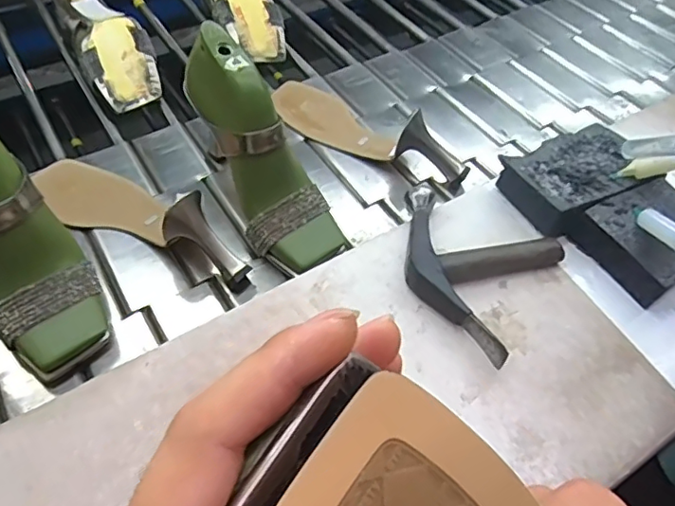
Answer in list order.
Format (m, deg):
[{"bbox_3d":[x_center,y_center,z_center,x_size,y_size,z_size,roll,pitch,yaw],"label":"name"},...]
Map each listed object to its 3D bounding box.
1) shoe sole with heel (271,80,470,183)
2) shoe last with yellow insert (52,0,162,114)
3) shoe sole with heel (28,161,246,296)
[{"bbox_3d":[0.034,-0.154,0.635,0.255,0.058,0.084,24,53,15],"label":"shoe sole with heel"},{"bbox_3d":[-0.288,-0.265,0.702,0.080,0.066,0.223,-22,55,-21],"label":"shoe last with yellow insert"},{"bbox_3d":[-0.195,-0.043,0.527,0.261,0.064,0.077,30,55,19],"label":"shoe sole with heel"}]

